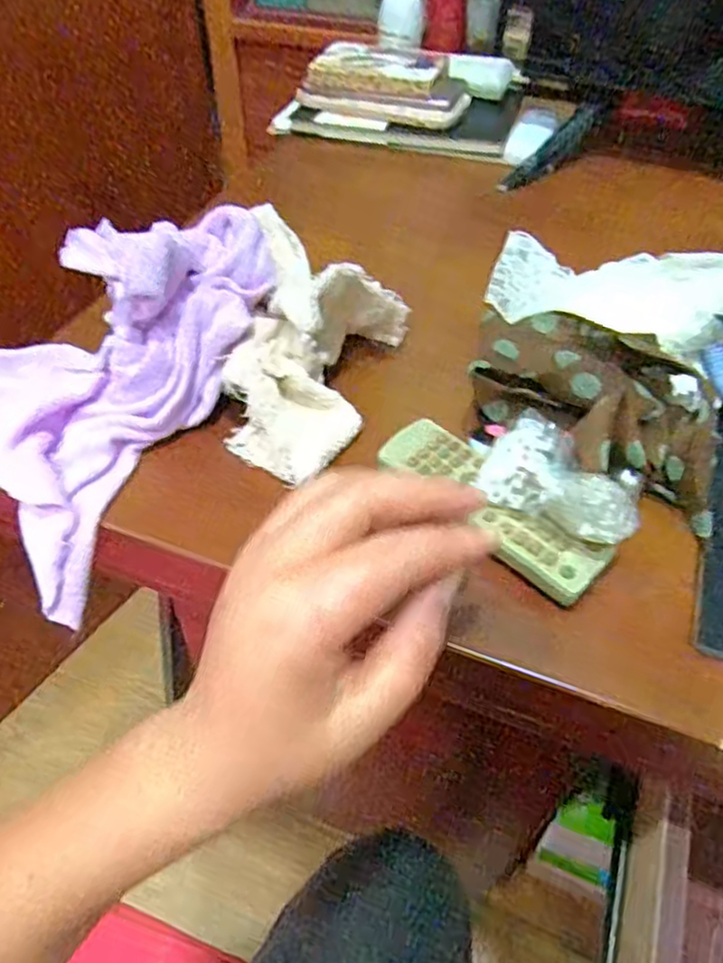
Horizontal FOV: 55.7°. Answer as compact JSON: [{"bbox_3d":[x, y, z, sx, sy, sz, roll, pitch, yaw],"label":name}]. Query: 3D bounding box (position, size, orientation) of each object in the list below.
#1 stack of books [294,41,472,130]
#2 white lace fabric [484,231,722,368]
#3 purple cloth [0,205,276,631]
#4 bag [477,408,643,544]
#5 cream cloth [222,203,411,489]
[{"bbox_3d":[0.025,-0.384,0.661,0.155,0.037,0.088,13,49,11],"label":"stack of books"},{"bbox_3d":[0.165,-0.128,0.450,0.180,0.036,0.086,21,50,36],"label":"white lace fabric"},{"bbox_3d":[-0.153,-0.069,0.380,0.146,0.129,0.206,27,53,21],"label":"purple cloth"},{"bbox_3d":[0.096,-0.002,0.319,0.071,0.027,0.048,28,54,23],"label":"bag"},{"bbox_3d":[-0.030,-0.072,0.376,0.084,0.076,0.133,11,49,9],"label":"cream cloth"}]

